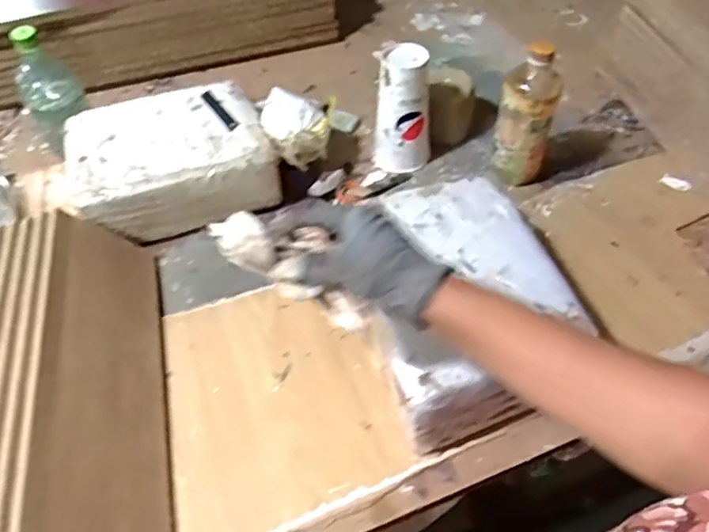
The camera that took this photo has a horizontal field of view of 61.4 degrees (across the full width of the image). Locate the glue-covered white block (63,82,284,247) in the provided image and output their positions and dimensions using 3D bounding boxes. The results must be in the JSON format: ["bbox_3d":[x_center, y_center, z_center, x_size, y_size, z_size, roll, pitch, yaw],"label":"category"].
[{"bbox_3d":[-0.255,-0.150,0.840,0.271,0.087,0.206,-18,55,-13],"label":"glue-covered white block"}]

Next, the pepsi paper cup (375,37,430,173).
[{"bbox_3d":[0.072,-0.221,0.852,0.084,0.167,0.069,6,53,5],"label":"pepsi paper cup"}]

